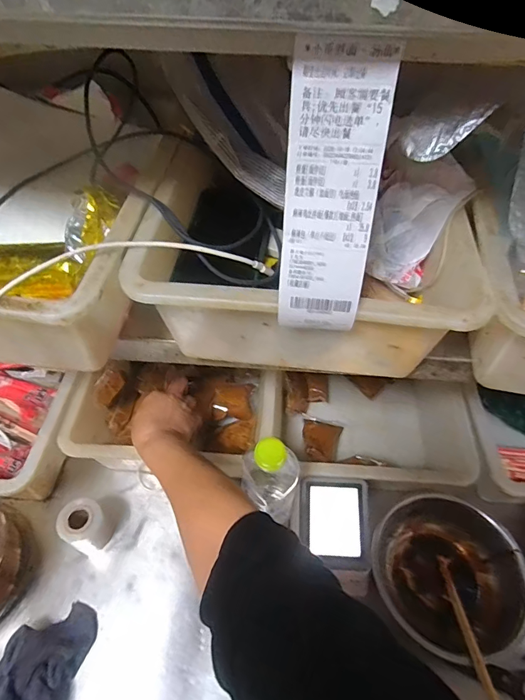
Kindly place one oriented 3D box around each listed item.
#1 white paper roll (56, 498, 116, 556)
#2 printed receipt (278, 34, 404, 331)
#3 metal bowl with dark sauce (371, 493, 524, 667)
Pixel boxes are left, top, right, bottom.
[{"bbox_3d":[-0.232,0.235,0.567,0.053,0.072,0.056,33,58,22],"label":"white paper roll"},{"bbox_3d":[0.041,-0.086,0.266,0.053,0.171,0.009,6,33,5],"label":"printed receipt"},{"bbox_3d":[0.225,0.277,0.538,0.178,0.066,0.180,1,52,-1],"label":"metal bowl with dark sauce"}]

